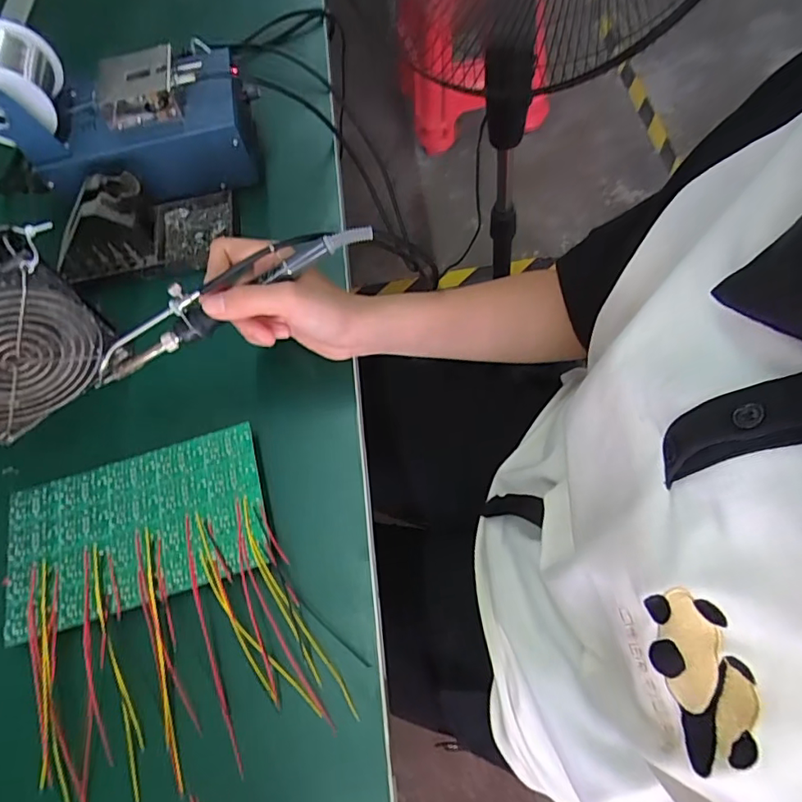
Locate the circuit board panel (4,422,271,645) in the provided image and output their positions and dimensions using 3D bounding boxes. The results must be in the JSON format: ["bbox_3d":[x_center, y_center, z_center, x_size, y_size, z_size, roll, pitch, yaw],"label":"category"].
[{"bbox_3d":[-0.179,0.083,0.359,0.171,0.007,0.101,-18,62,-1],"label":"circuit board panel"}]

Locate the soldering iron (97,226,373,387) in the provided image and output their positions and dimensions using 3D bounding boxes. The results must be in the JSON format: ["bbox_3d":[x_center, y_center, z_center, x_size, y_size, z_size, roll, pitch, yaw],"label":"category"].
[{"bbox_3d":[-0.118,-0.070,0.357,0.210,0.035,0.025,-28,66,1],"label":"soldering iron"}]

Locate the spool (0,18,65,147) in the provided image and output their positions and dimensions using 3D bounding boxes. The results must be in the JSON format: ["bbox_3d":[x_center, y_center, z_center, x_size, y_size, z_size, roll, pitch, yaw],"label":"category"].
[{"bbox_3d":[-0.320,-0.259,0.436,0.065,0.053,0.091,-14,62,1],"label":"spool"}]

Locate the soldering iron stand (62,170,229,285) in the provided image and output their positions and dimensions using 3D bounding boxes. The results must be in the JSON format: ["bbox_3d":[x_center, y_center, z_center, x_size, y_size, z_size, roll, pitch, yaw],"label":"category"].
[{"bbox_3d":[-0.222,-0.156,0.458,0.142,0.065,0.078,-10,67,0],"label":"soldering iron stand"}]

